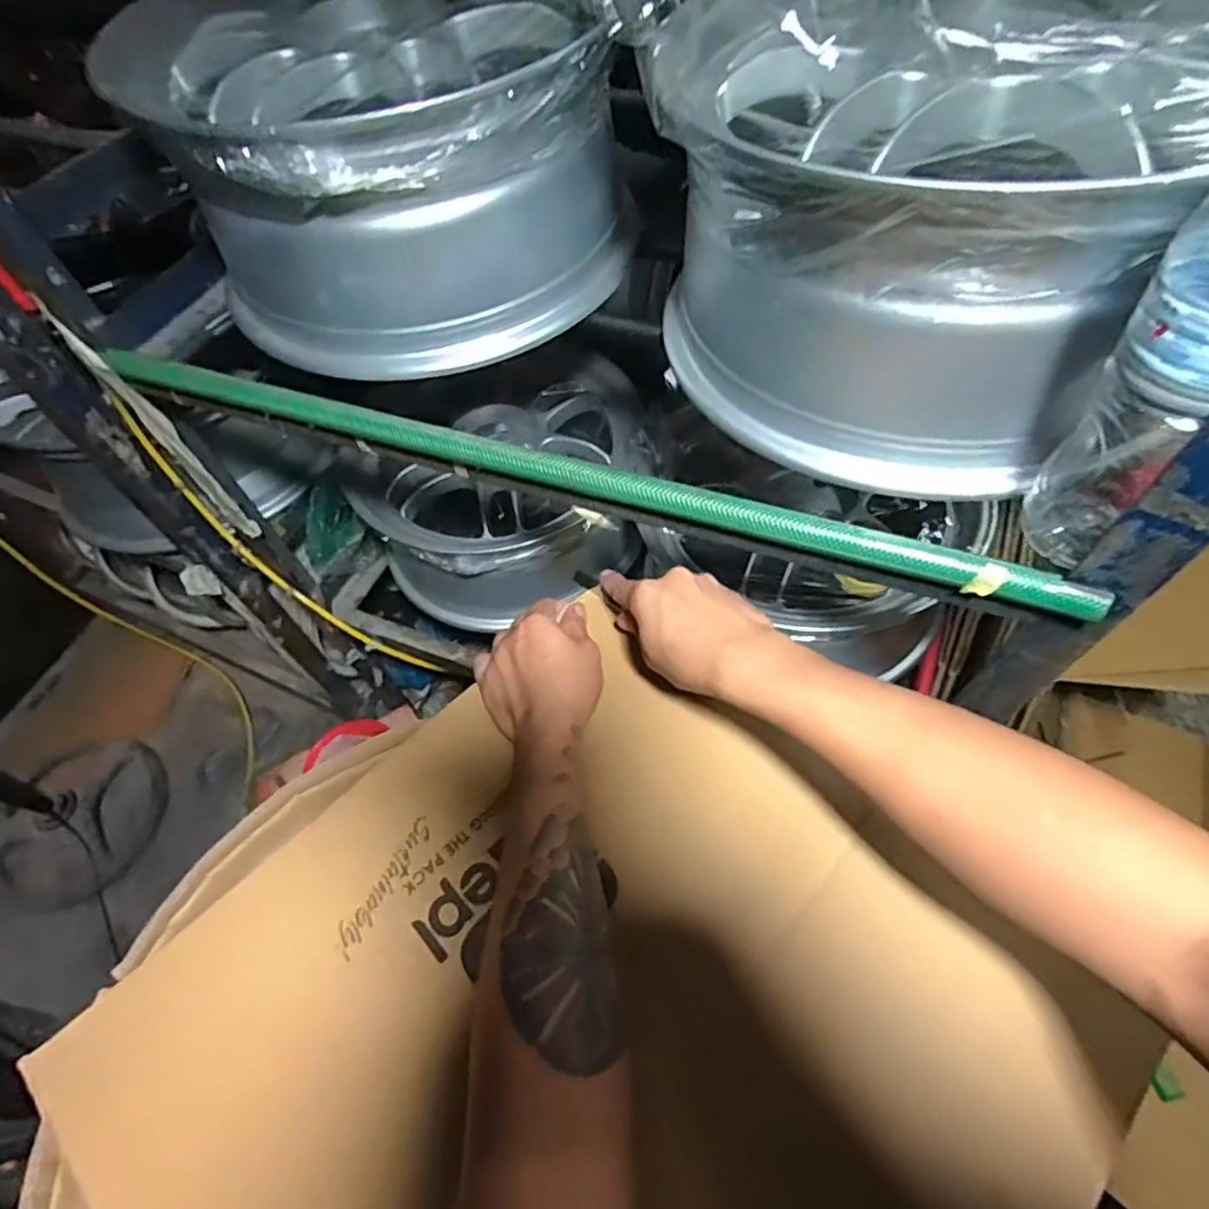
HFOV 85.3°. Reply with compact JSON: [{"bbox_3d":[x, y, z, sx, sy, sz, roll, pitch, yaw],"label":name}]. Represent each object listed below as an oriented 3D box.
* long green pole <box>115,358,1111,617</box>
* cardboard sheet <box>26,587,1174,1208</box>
[{"bbox_3d":[-0.074,-0.121,0.536,0.840,0.030,0.026,17,60,15],"label":"long green pole"},{"bbox_3d":[-0.019,0.268,0.393,0.465,0.037,0.485,39,68,25],"label":"cardboard sheet"}]

